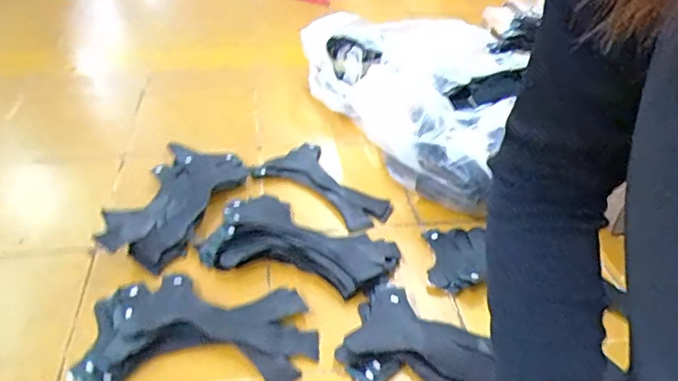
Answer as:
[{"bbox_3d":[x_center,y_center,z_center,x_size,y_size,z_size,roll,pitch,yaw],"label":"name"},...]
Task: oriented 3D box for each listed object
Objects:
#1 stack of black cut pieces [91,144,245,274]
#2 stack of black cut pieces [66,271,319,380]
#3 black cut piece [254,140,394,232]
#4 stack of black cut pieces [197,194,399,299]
[{"bbox_3d":[-0.214,0.007,0.678,0.112,0.025,0.223,15,39,14],"label":"stack of black cut pieces"},{"bbox_3d":[-0.137,0.137,0.526,0.224,0.017,0.136,5,37,2],"label":"stack of black cut pieces"},{"bbox_3d":[-0.018,-0.004,0.737,0.188,0.016,0.097,33,46,32],"label":"black cut piece"},{"bbox_3d":[-0.044,0.059,0.614,0.211,0.026,0.127,16,39,15],"label":"stack of black cut pieces"}]

